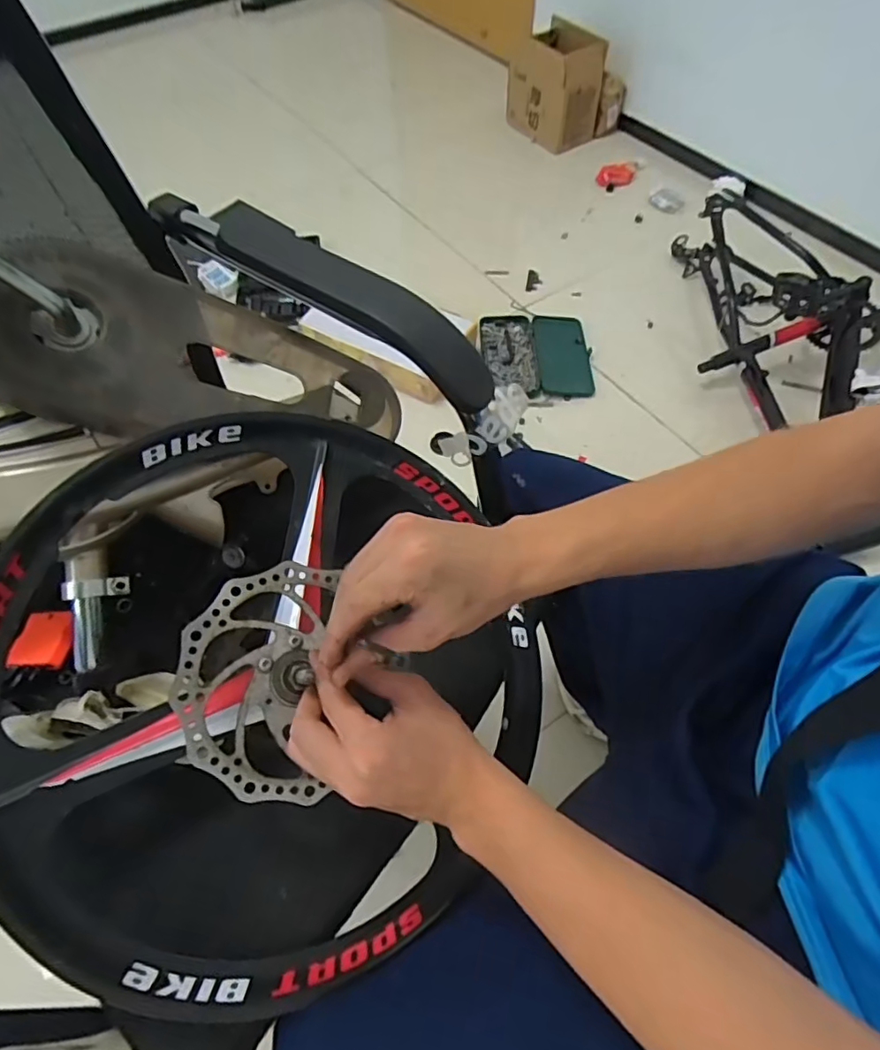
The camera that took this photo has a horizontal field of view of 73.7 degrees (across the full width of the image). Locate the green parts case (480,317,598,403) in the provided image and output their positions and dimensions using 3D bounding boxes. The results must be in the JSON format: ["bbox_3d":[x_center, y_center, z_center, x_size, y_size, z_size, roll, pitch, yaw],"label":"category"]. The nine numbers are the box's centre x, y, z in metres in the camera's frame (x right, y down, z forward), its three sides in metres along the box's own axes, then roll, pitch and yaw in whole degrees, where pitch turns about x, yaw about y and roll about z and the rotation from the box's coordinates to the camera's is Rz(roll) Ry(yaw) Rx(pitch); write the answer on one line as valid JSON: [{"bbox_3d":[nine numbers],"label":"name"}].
[{"bbox_3d":[0.220,-0.388,1.338,0.245,0.040,0.257,-3,57,0],"label":"green parts case"}]

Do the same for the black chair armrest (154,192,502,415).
[{"bbox_3d":[-0.112,-0.205,0.501,0.363,0.067,0.051,32,63,20],"label":"black chair armrest"}]

